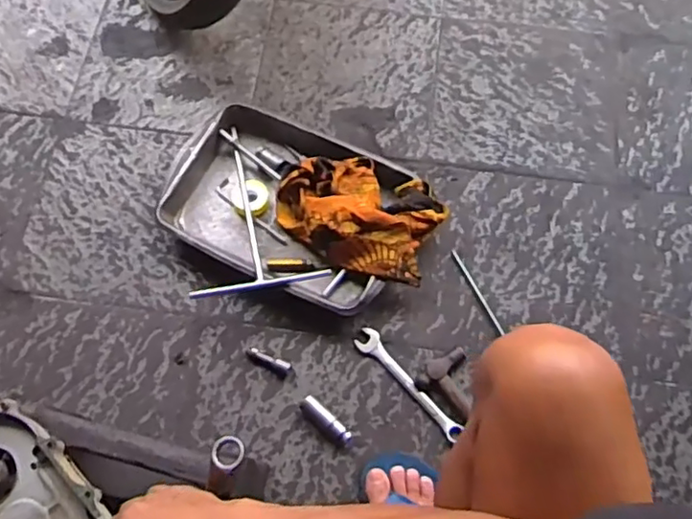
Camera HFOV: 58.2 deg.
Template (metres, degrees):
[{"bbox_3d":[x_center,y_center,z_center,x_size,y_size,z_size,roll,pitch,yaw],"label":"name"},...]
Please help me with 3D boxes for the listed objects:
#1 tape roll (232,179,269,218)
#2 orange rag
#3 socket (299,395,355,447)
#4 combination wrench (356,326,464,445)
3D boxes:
[{"bbox_3d":[-0.146,-0.096,0.950,0.055,0.023,0.063,-25,71,-11],"label":"tape roll"},{"bbox_3d":[0.014,-0.068,0.918,0.245,0.070,0.162,22,69,7],"label":"orange rag"},{"bbox_3d":[-0.027,0.219,0.836,0.086,0.028,0.025,40,73,14],"label":"socket"},{"bbox_3d":[0.085,0.172,0.857,0.032,0.008,0.191,-38,73,-15],"label":"combination wrench"}]

